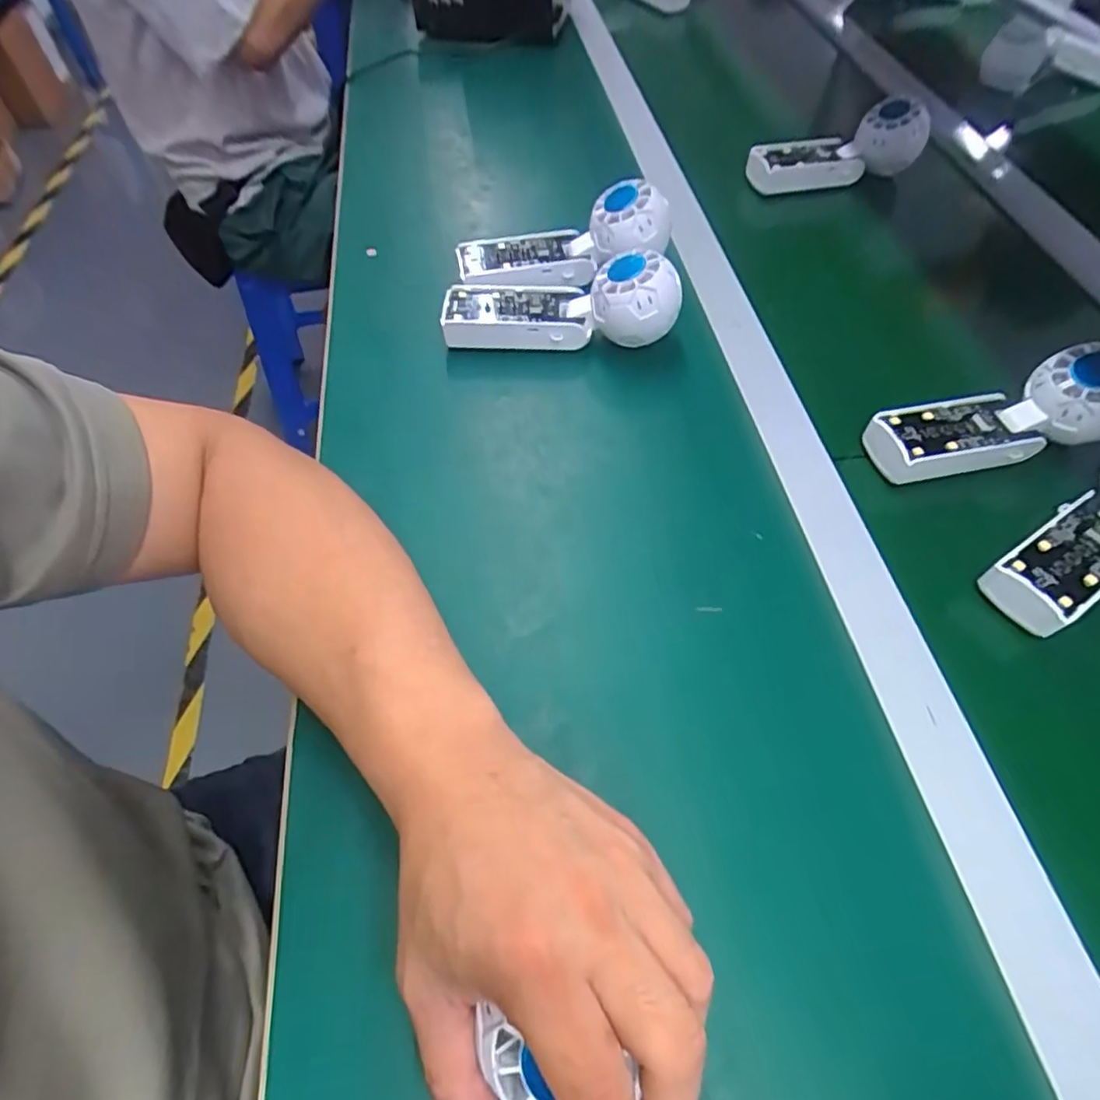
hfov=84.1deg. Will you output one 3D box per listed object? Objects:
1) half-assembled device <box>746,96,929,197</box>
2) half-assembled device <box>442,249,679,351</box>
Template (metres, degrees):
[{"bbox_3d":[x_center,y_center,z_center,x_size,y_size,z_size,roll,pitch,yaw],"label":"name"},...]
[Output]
[{"bbox_3d":[0.283,-0.398,0.606,0.168,0.059,0.050,-6,57,-5],"label":"half-assembled device"},{"bbox_3d":[0.006,-0.181,0.445,0.169,0.061,0.053,4,57,4],"label":"half-assembled device"}]

